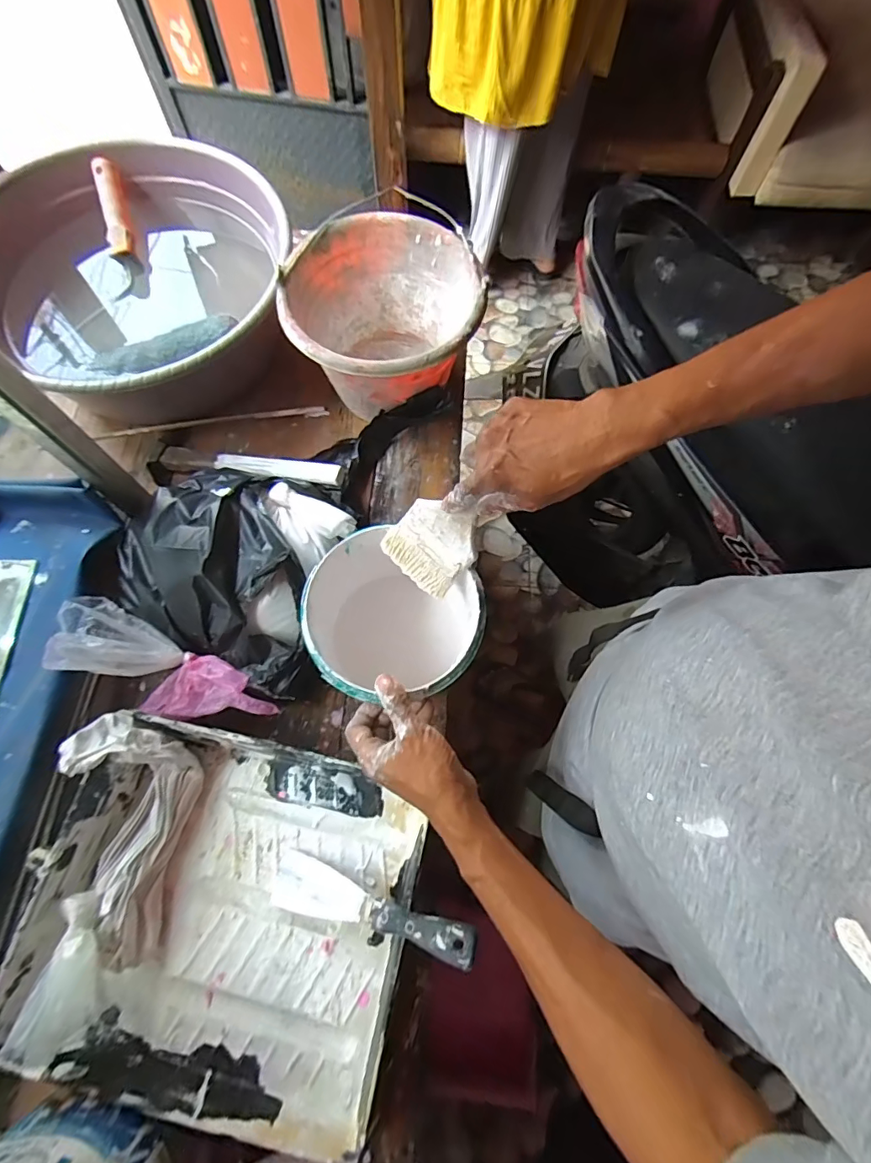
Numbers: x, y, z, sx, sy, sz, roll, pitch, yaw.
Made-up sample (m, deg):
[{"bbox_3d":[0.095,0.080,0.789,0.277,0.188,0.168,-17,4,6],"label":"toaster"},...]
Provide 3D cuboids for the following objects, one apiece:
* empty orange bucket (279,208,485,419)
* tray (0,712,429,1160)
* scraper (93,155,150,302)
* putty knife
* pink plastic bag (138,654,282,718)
[{"bbox_3d":[-0.068,-0.325,0.653,0.239,0.171,0.237,0,71,-1],"label":"empty orange bucket"},{"bbox_3d":[-0.202,0.311,0.473,0.346,0.069,0.295,12,71,3],"label":"tray"},{"bbox_3d":[-0.444,-0.496,0.677,0.042,0.053,0.184,-15,90,-6],"label":"scraper"},{"bbox_3d":[-0.063,0.303,0.445,0.208,0.014,0.045,4,69,25],"label":"putty knife"},{"bbox_3d":[-0.256,0.115,0.523,0.160,0.050,0.066,-5,70,13],"label":"pink plastic bag"}]

